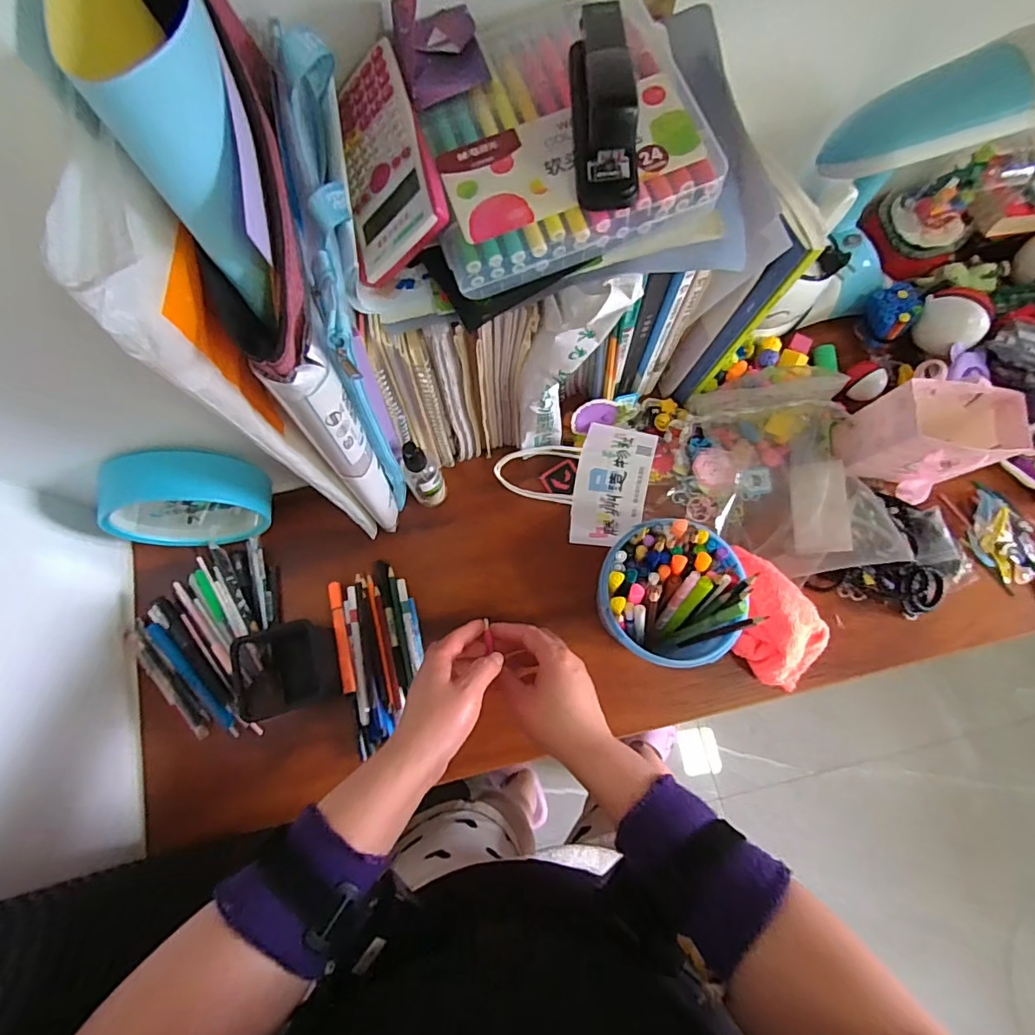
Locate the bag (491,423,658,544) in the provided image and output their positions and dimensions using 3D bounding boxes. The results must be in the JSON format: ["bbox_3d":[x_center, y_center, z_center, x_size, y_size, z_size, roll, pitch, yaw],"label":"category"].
[{"bbox_3d":[0.063,-0.044,0.598,0.171,0.036,0.137,10,85,18],"label":"bag"}]

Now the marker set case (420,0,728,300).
[{"bbox_3d":[0.023,-0.270,0.361,0.187,0.042,0.190,-17,77,-4],"label":"marker set case"}]

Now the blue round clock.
[{"bbox_3d":[-0.339,-0.021,0.546,0.134,0.123,0.070,-14,76,-3],"label":"blue round clock"}]

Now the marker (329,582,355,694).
[{"bbox_3d":[-0.191,0.129,0.564,0.014,0.016,0.121,-14,76,-3],"label":"marker"}]

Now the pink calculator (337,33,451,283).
[{"bbox_3d":[-0.094,-0.246,0.364,0.078,0.019,0.146,-23,78,34],"label":"pink calculator"}]

